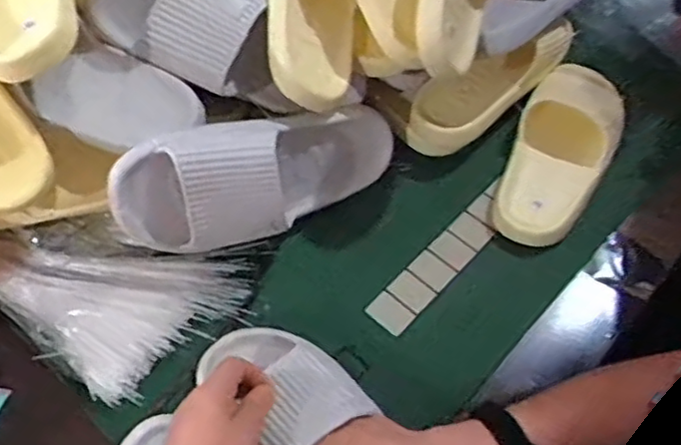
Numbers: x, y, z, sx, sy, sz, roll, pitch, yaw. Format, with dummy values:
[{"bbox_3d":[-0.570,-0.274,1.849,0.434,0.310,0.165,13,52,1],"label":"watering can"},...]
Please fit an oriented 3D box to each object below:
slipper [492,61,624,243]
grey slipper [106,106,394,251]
[{"bbox_3d":[0.233,-0.084,0.690,0.100,0.048,0.238,27,61,15],"label":"slipper"},{"bbox_3d":[-0.061,-0.042,0.601,0.279,0.105,0.078,-16,27,-28],"label":"grey slipper"}]

